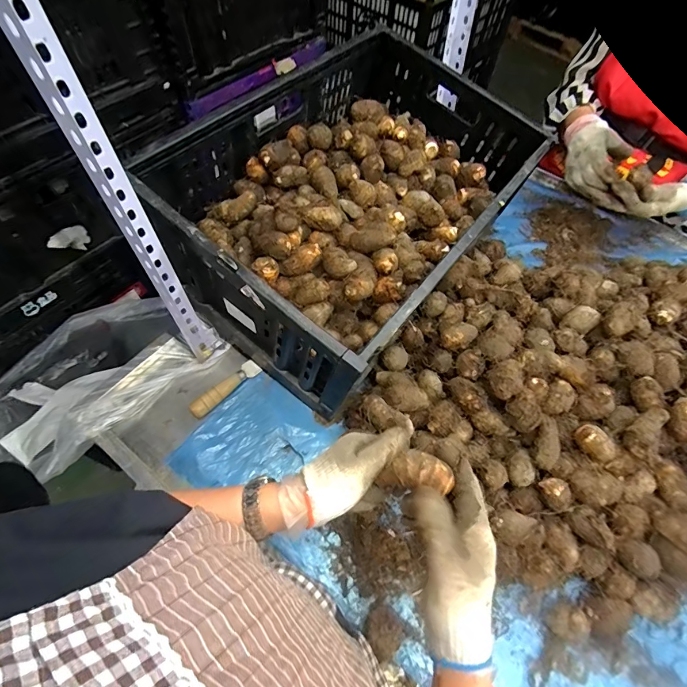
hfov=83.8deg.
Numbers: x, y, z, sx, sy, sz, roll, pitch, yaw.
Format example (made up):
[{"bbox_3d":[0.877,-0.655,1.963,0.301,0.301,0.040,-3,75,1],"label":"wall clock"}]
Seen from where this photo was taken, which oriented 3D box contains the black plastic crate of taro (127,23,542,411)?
[{"bbox_3d":[0.044,-0.249,0.680,0.410,0.274,0.638,34,64,16],"label":"black plastic crate of taro"}]

